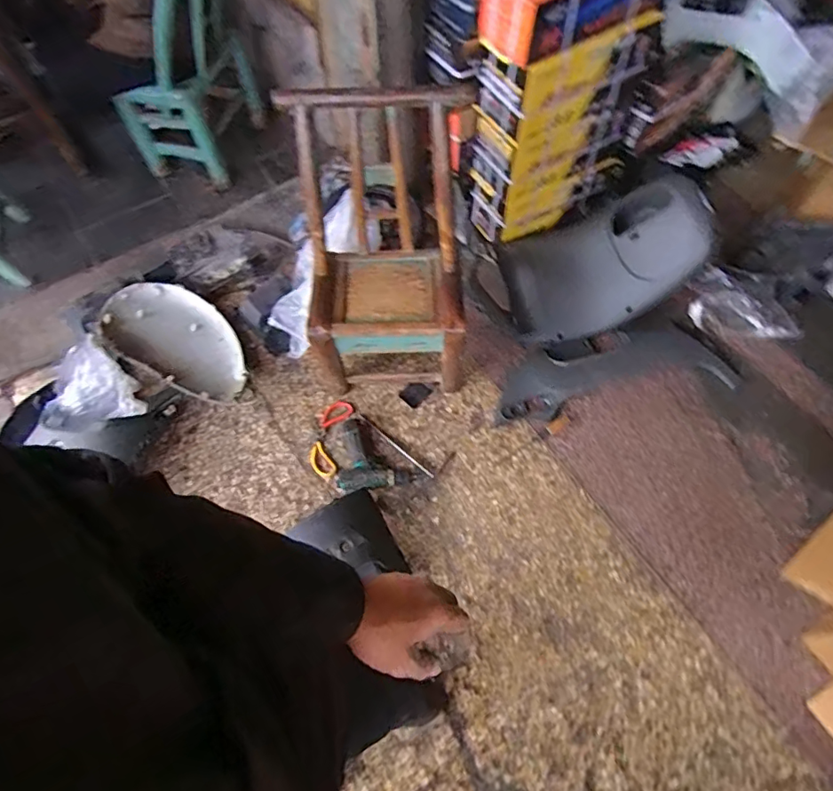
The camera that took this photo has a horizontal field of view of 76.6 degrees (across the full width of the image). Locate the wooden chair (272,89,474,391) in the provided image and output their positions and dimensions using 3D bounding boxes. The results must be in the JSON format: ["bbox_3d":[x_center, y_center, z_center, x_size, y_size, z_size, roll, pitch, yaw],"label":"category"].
[{"bbox_3d":[-0.080,-0.334,1.324,0.373,0.620,0.460,0,67,1],"label":"wooden chair"}]

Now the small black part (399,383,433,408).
[{"bbox_3d":[-0.001,-0.005,1.539,0.063,0.017,0.086,42,74,16],"label":"small black part"}]

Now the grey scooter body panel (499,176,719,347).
[{"bbox_3d":[0.539,-0.369,1.510,0.554,0.108,0.331,-21,85,24],"label":"grey scooter body panel"}]

